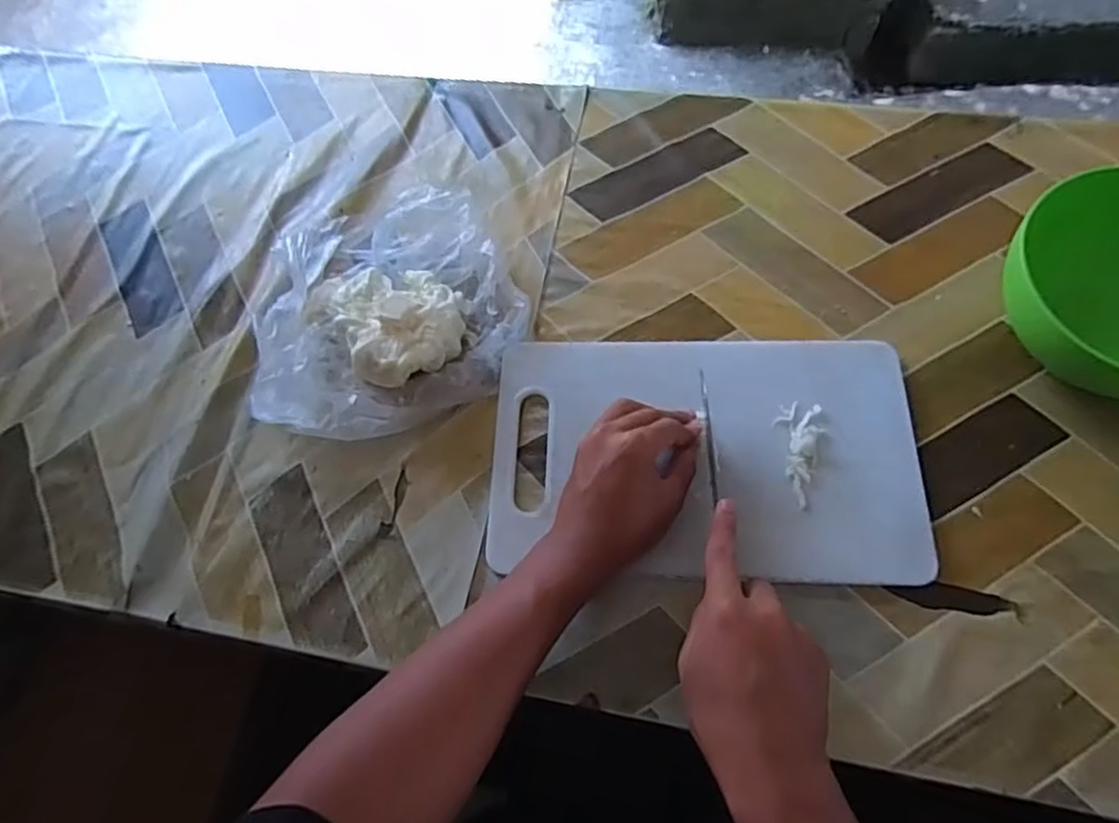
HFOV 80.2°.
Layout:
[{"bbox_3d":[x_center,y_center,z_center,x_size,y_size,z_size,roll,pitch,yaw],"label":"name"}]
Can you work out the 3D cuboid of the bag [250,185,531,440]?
[{"bbox_3d":[-0.145,-0.091,0.575,0.217,0.057,0.216,-5,65,1],"label":"bag"}]

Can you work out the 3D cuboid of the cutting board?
[{"bbox_3d":[0.112,0.034,0.529,0.326,0.013,0.191,0,70,5],"label":"cutting board"}]

